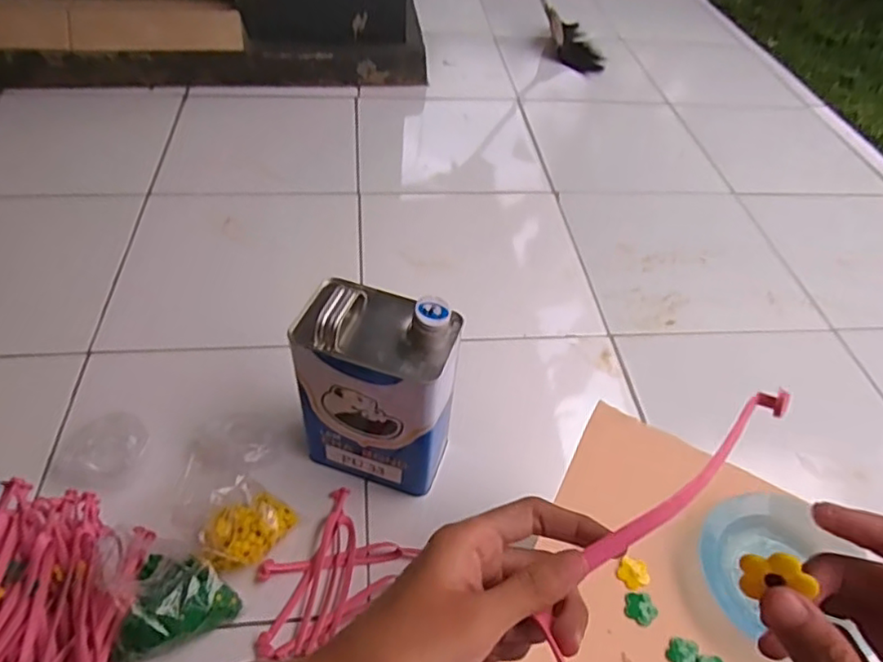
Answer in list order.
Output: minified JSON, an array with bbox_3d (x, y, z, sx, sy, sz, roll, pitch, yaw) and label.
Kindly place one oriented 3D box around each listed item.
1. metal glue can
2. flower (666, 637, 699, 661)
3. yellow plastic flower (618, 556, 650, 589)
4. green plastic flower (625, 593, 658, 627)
[{"bbox_3d":[-0.074,0.069,0.717,0.164,0.269,0.117,15,50,9],"label":"metal glue can"},{"bbox_3d":[0.175,0.236,0.439,0.020,0.005,0.024,21,49,13],"label":"flower"},{"bbox_3d":[0.152,0.191,0.477,0.025,0.006,0.027,3,47,-3],"label":"yellow plastic flower"},{"bbox_3d":[0.151,0.210,0.457,0.023,0.004,0.024,3,47,-3],"label":"green plastic flower"}]

